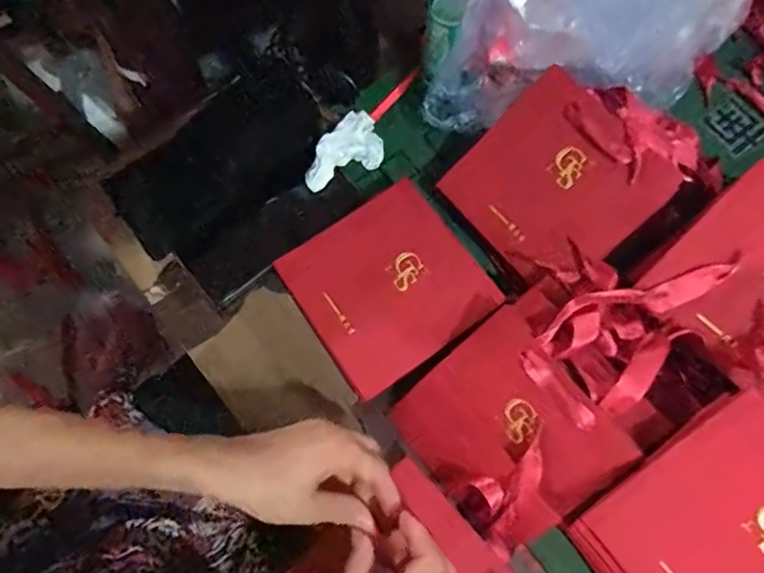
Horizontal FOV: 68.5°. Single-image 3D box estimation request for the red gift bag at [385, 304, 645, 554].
[{"bbox_3d":[0.090,0.111,0.426,0.138,0.034,0.142,-47,66,19],"label":"red gift bag"}]

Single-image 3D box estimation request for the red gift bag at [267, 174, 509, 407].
[{"bbox_3d":[0.003,-0.001,0.471,0.140,0.005,0.138,-36,80,1],"label":"red gift bag"}]

